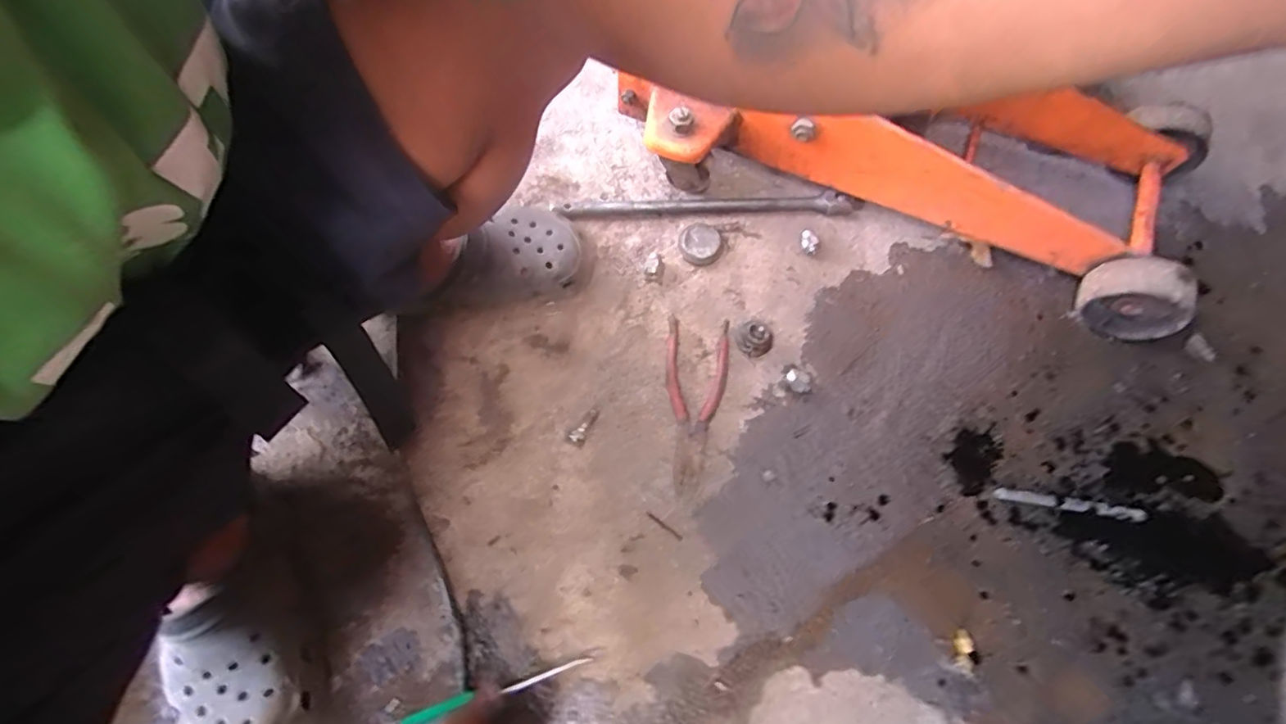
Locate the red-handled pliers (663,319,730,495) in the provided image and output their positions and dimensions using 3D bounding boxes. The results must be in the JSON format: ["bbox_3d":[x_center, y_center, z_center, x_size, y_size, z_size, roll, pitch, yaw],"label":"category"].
[{"bbox_3d":[0.058,0.043,0.599,0.069,0.011,0.184,2,71,0],"label":"red-handled pliers"}]

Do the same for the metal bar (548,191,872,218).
[{"bbox_3d":[0.080,-0.189,0.677,0.359,0.020,0.025,-2,71,-1],"label":"metal bar"}]

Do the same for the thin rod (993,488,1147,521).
[{"bbox_3d":[0.439,0.146,0.576,0.147,0.008,0.012,10,71,3],"label":"thin rod"}]

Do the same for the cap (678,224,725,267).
[{"bbox_3d":[0.068,-0.140,0.664,0.048,0.021,0.051,0,71,-1],"label":"cap"}]

